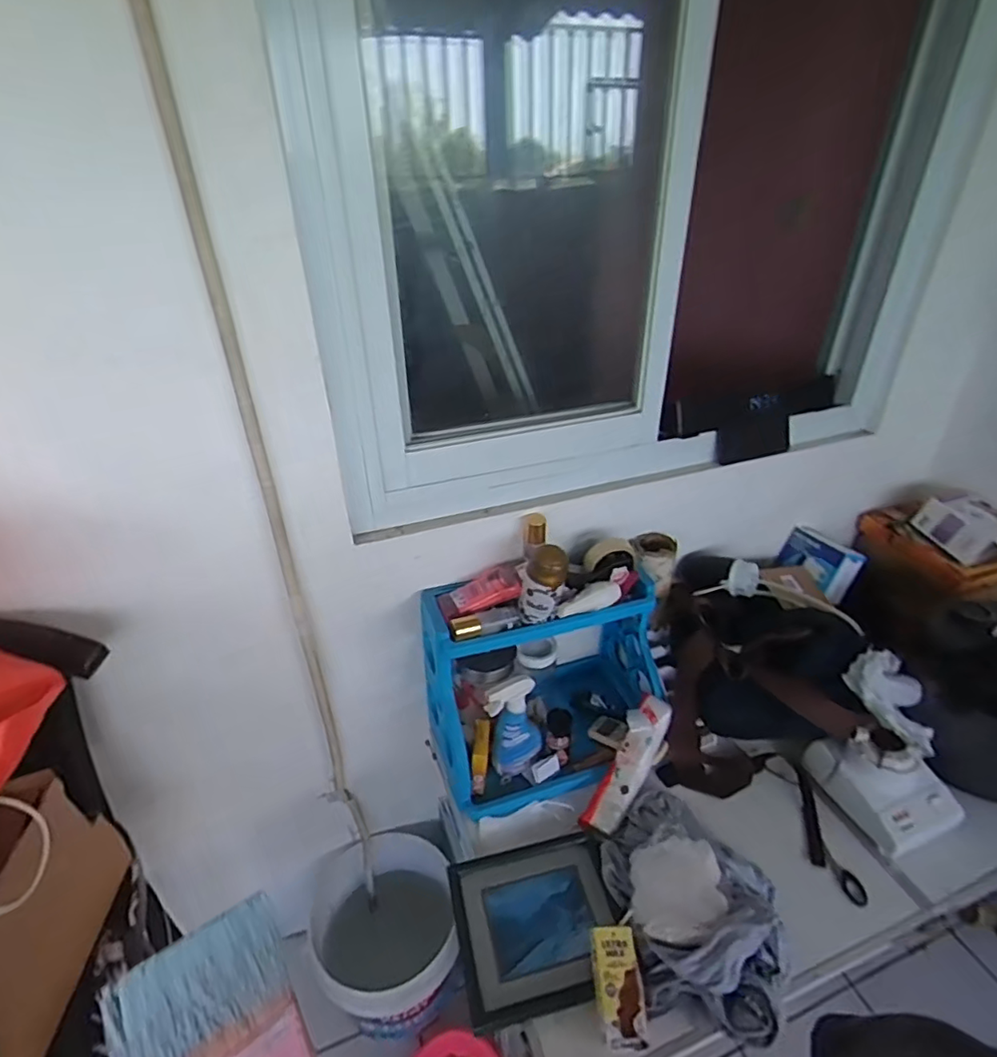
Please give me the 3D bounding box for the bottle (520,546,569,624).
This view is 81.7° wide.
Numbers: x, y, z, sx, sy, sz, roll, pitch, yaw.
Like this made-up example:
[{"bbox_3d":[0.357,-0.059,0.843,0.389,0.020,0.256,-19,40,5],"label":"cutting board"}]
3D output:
[{"bbox_3d":[0.071,0.083,0.915,0.071,0.118,0.063,5,32,8],"label":"bottle"}]

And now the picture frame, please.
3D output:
[{"bbox_3d":[0.056,0.551,0.816,0.222,0.035,0.206,-7,33,-10],"label":"picture frame"}]

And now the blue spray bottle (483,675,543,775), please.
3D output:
[{"bbox_3d":[0.029,0.331,0.980,0.097,0.168,0.065,-12,34,-18],"label":"blue spray bottle"}]

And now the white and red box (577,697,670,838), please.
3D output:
[{"bbox_3d":[0.223,0.403,0.983,0.071,0.068,0.245,21,61,31],"label":"white and red box"}]

